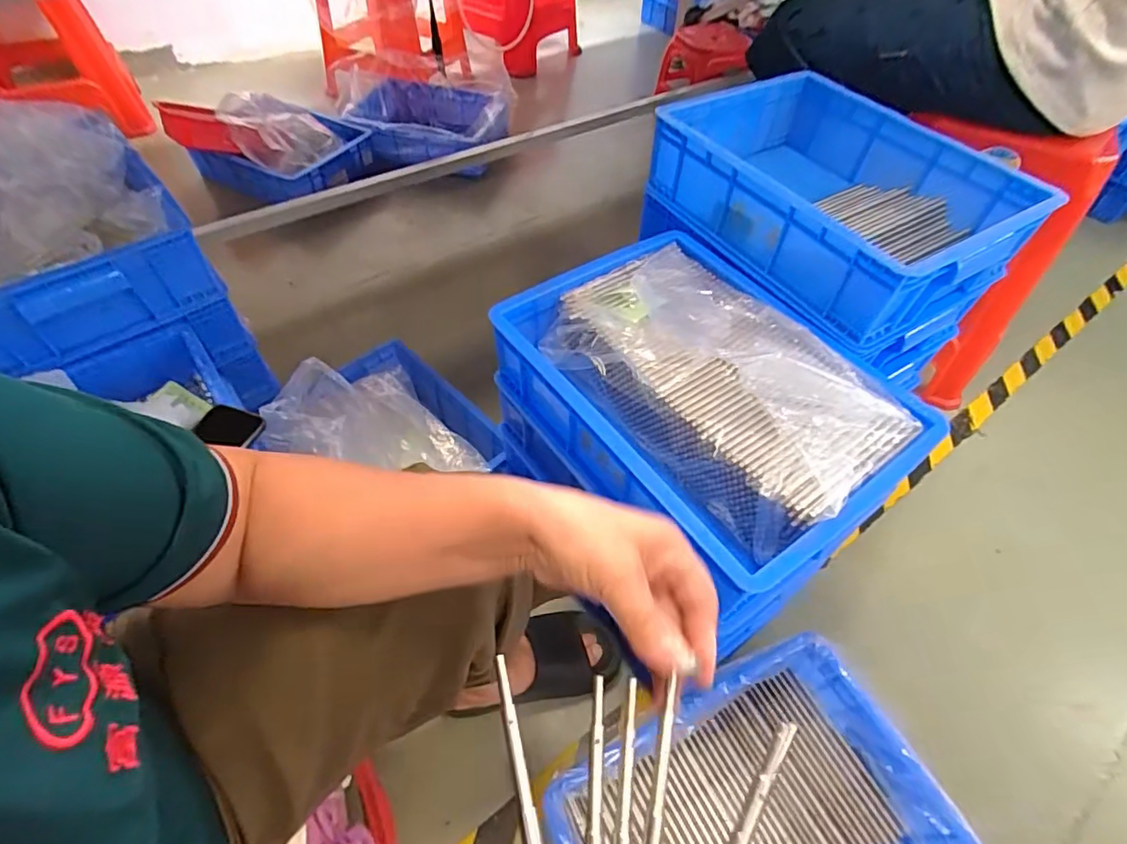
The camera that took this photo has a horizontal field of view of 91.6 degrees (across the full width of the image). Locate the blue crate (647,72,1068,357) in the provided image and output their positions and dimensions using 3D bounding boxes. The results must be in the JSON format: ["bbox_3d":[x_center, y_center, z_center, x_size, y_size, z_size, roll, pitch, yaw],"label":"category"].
[{"bbox_3d":[0.351,-0.305,0.749,0.308,0.132,0.436,-27,59,-22],"label":"blue crate"}]

